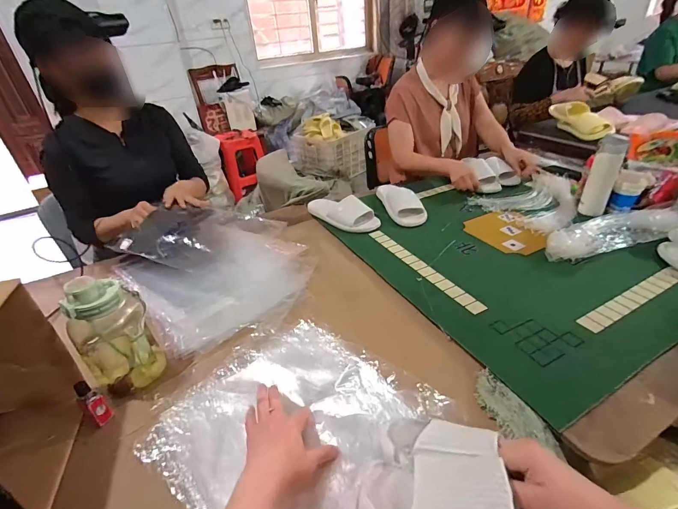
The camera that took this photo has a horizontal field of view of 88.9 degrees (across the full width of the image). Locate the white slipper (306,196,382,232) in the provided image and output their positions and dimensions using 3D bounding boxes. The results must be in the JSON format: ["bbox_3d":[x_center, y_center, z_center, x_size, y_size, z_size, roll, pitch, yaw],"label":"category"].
[{"bbox_3d":[0.005,-0.138,1.080,0.109,0.065,0.254,-28,40,-30],"label":"white slipper"}]

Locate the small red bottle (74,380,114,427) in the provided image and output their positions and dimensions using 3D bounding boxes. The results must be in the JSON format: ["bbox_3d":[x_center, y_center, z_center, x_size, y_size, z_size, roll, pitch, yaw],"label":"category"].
[{"bbox_3d":[-0.382,0.232,0.539,0.030,0.083,0.028,18,40,30],"label":"small red bottle"}]

